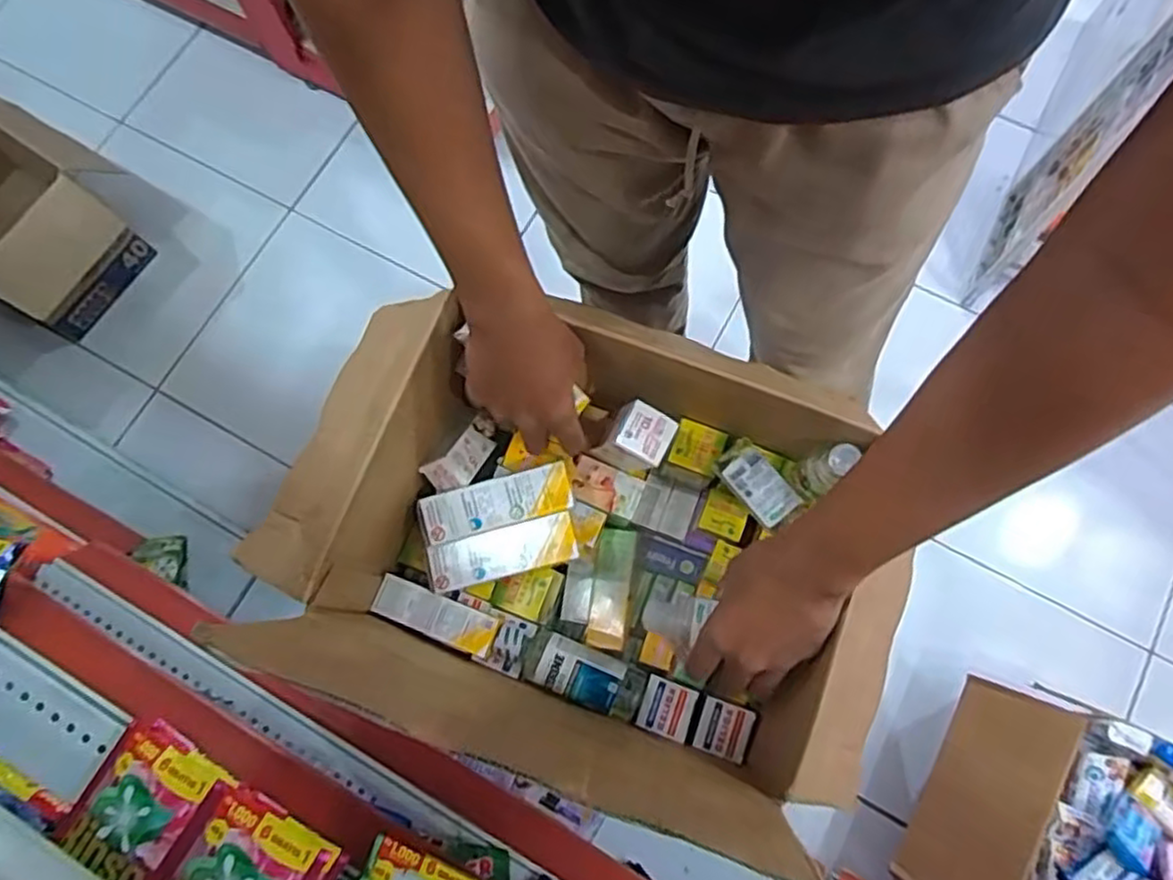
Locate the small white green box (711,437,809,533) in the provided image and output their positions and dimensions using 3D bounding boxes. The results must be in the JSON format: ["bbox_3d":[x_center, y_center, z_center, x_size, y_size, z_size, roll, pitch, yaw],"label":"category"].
[{"bbox_3d":[0.136,0.034,0.578,0.038,0.015,0.068,-41,78,-9],"label":"small white green box"}]

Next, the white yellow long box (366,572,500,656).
[{"bbox_3d":[-0.122,0.141,0.575,0.100,0.017,0.033,21,76,7],"label":"white yellow long box"}]

